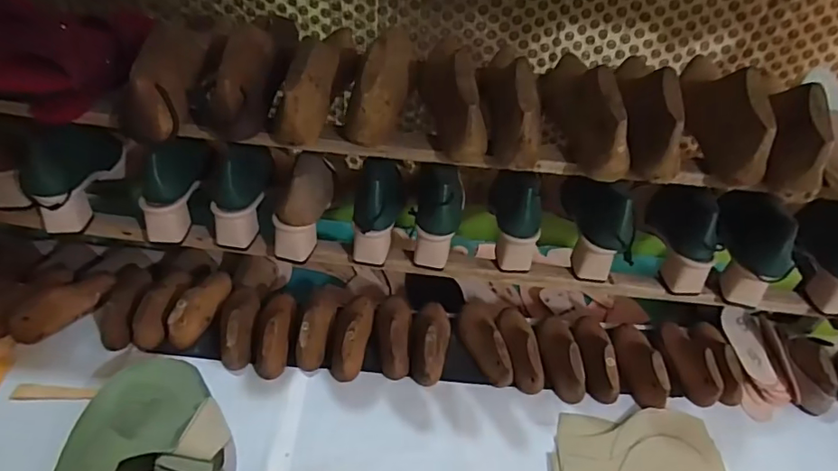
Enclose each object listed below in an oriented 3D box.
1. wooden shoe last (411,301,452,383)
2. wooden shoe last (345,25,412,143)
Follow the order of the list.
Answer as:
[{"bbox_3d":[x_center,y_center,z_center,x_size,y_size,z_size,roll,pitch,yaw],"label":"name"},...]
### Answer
[{"bbox_3d":[0.016,0.140,0.734,0.054,0.054,0.138,9,43,4],"label":"wooden shoe last"},{"bbox_3d":[-0.044,-0.187,0.615,0.057,0.078,0.183,9,43,4],"label":"wooden shoe last"}]

